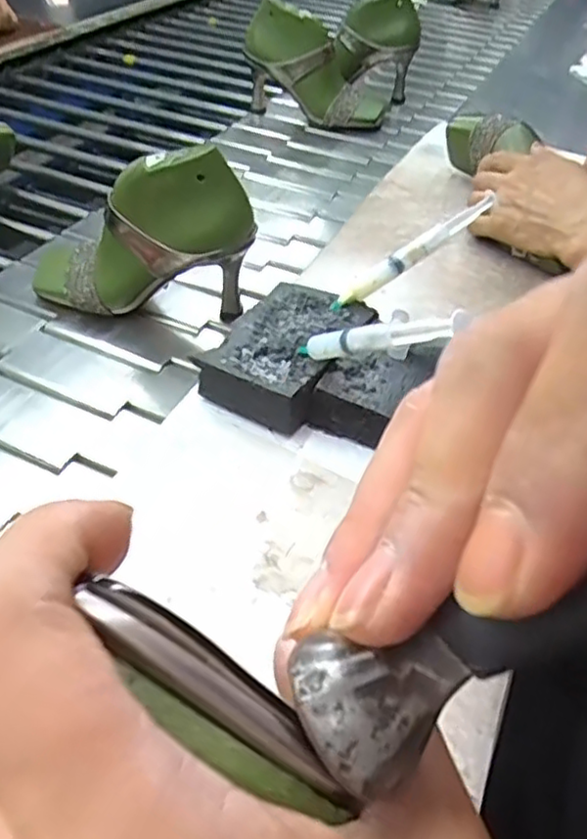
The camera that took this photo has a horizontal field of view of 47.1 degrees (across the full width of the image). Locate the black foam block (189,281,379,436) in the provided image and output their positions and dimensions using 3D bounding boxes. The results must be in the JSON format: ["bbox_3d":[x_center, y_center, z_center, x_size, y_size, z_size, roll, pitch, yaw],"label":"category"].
[{"bbox_3d":[-0.004,-0.048,0.487,0.082,0.038,0.127,21,46,19],"label":"black foam block"}]

